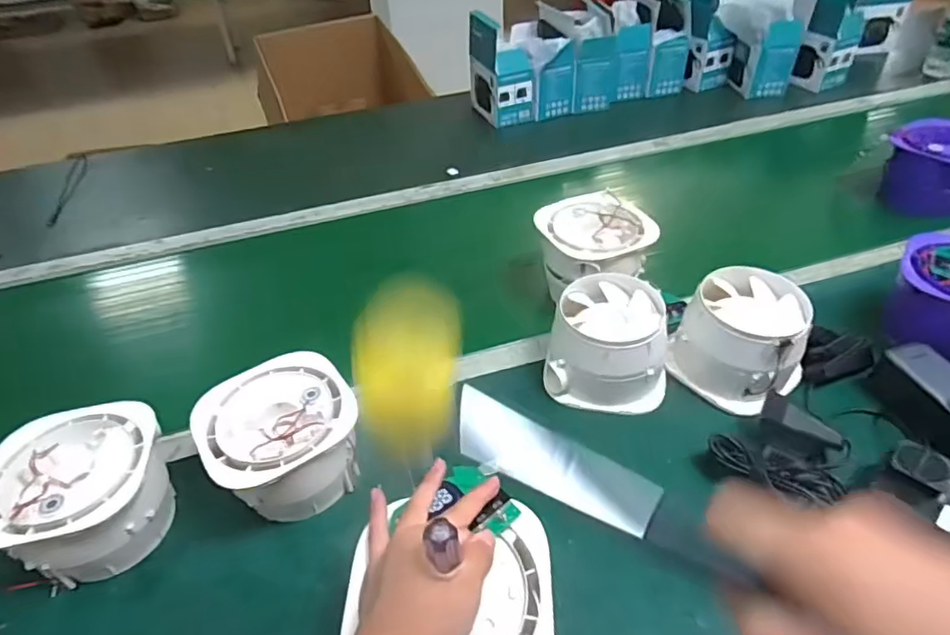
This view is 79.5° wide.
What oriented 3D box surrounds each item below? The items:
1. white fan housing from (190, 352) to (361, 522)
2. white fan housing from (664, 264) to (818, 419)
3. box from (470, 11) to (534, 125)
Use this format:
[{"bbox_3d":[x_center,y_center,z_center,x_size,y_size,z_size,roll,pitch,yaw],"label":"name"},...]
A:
[{"bbox_3d":[-0.186,0.127,0.570,0.137,0.095,0.146,-26,46,-23],"label":"white fan housing"},{"bbox_3d":[0.302,0.023,0.650,0.125,0.099,0.131,-32,49,-28],"label":"white fan housing"},{"bbox_3d":[0.051,-0.518,1.189,0.091,0.190,0.135,-18,43,-15],"label":"box"}]

